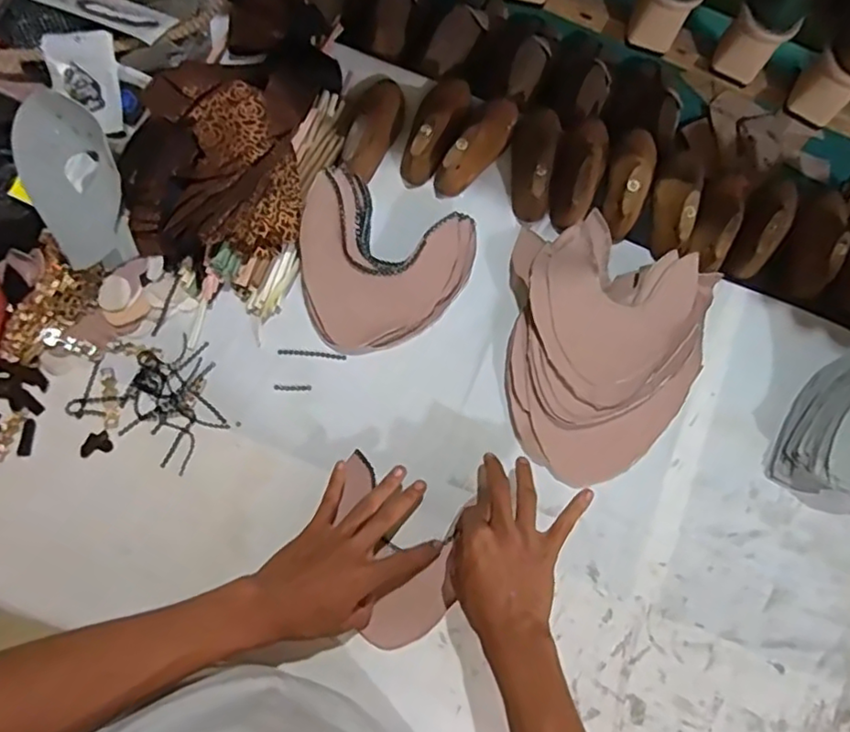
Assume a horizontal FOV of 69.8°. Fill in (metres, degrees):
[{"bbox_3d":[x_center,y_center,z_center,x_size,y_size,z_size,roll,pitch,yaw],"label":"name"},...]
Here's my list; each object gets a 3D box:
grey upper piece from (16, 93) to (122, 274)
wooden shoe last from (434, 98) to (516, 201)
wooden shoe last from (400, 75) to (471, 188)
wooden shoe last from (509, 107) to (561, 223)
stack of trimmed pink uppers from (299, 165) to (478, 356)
[{"bbox_3d":[-0.345,-0.184,0.600,0.082,0.016,0.164,-21,100,-16],"label":"grey upper piece"},{"bbox_3d":[0.058,-0.252,0.674,0.049,0.056,0.137,35,77,5],"label":"wooden shoe last"},{"bbox_3d":[0.014,-0.272,0.679,0.051,0.058,0.135,20,76,2],"label":"wooden shoe last"},{"bbox_3d":[0.122,-0.231,0.676,0.051,0.049,0.138,9,76,-1],"label":"wooden shoe last"},{"bbox_3d":[-0.049,-0.102,0.632,0.173,0.060,0.176,22,77,2],"label":"stack of trimmed pink uppers"}]

